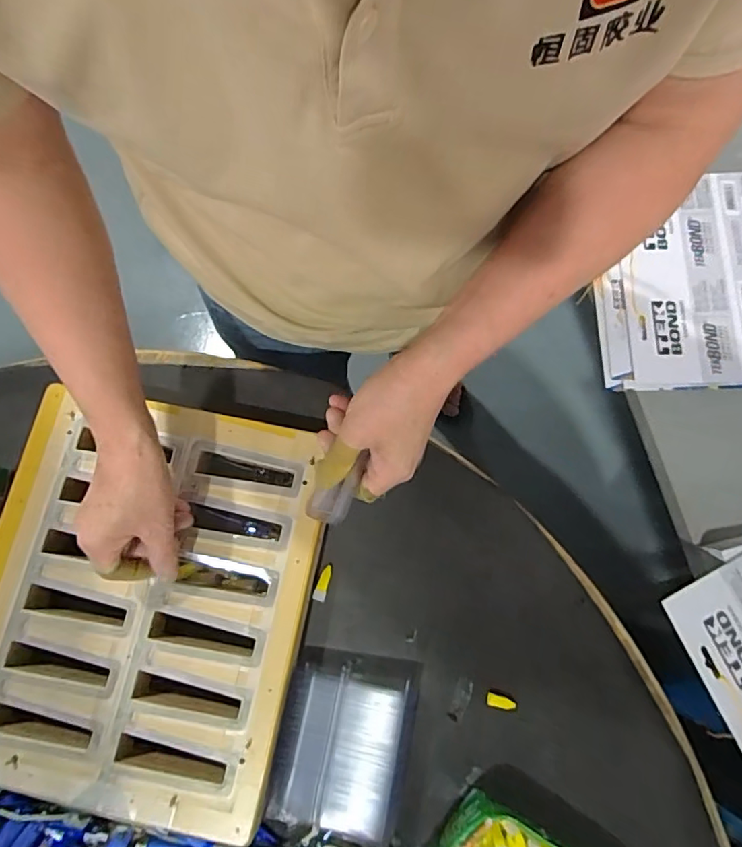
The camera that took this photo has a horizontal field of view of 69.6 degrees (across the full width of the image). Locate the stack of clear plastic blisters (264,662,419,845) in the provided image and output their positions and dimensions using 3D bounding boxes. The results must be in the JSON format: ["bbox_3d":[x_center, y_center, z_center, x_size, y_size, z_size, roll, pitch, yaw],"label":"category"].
[{"bbox_3d":[-0.026,0.280,0.455,0.110,0.029,0.121,10,76,3],"label":"stack of clear plastic blisters"}]

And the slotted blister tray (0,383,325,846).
[{"bbox_3d":[-0.205,0.152,0.480,0.292,0.031,0.337,11,76,3],"label":"slotted blister tray"}]

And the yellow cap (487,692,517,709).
[{"bbox_3d":[0.115,0.247,0.473,0.025,0.005,0.010,13,76,3],"label":"yellow cap"}]

